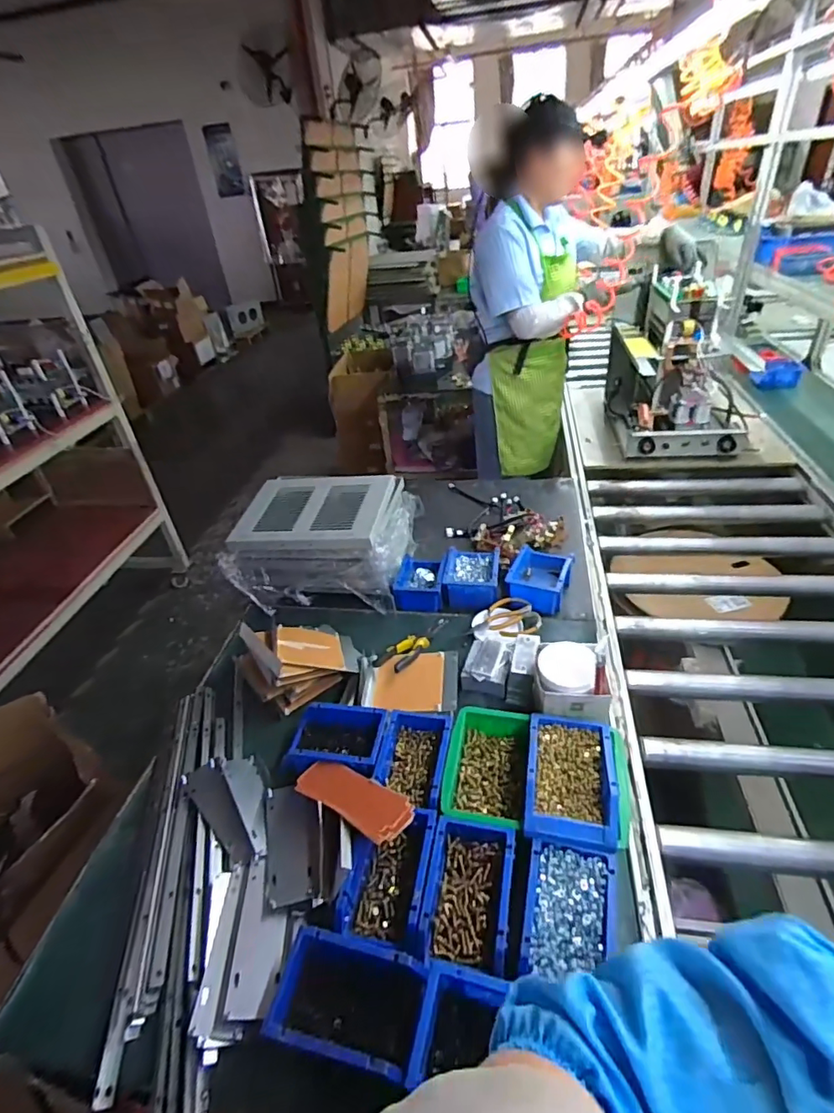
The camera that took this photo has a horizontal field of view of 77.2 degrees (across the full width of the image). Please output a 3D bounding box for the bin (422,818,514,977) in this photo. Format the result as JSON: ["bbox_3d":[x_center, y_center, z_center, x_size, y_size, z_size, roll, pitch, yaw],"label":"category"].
[{"bbox_3d":[0.066,0.416,0.653,0.097,0.058,0.155,4,38,14],"label":"bin"}]

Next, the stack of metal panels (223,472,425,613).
[{"bbox_3d":[-0.214,-0.040,1.212,0.393,0.206,0.299,-1,37,7],"label":"stack of metal panels"}]

